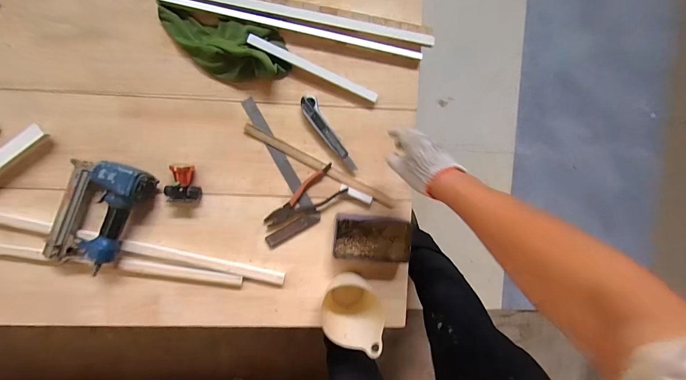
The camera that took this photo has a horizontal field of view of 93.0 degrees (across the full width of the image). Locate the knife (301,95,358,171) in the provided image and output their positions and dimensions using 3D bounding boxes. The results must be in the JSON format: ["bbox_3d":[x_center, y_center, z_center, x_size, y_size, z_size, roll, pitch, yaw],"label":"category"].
[{"bbox_3d":[-0.033,-0.119,0.708,0.037,0.019,0.185,-32,96,-2],"label":"knife"}]

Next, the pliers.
[{"bbox_3d":[-0.090,0.024,0.714,0.190,0.013,0.068,-33,96,-2],"label":"pliers"}]

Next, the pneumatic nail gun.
[{"bbox_3d":[-0.501,0.050,0.667,0.165,0.055,0.227,19,92,-5],"label":"pneumatic nail gun"}]

